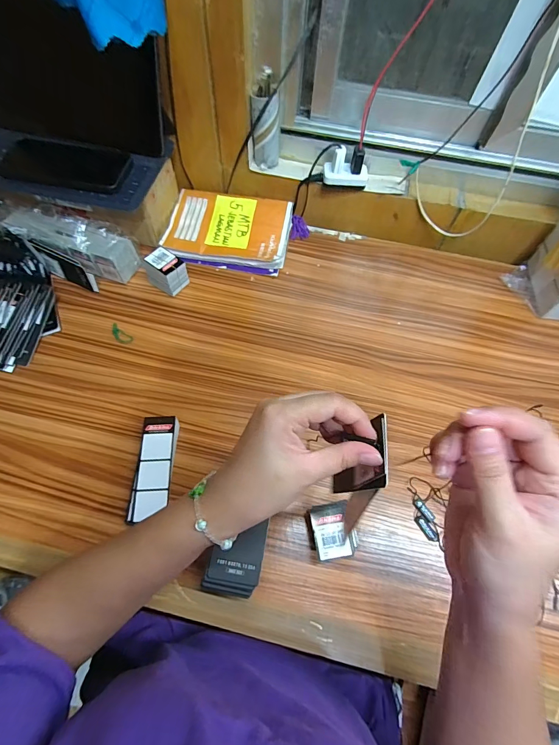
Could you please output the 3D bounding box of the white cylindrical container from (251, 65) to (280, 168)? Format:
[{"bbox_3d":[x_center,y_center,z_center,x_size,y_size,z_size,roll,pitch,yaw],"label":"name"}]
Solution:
[{"bbox_3d":[-0.021,-0.387,0.536,0.042,0.116,0.043,2,63,-2],"label":"white cylindrical container"}]

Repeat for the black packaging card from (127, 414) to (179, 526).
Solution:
[{"bbox_3d":[-0.144,0.113,0.408,0.040,0.032,0.117,2,63,-2],"label":"black packaging card"}]

